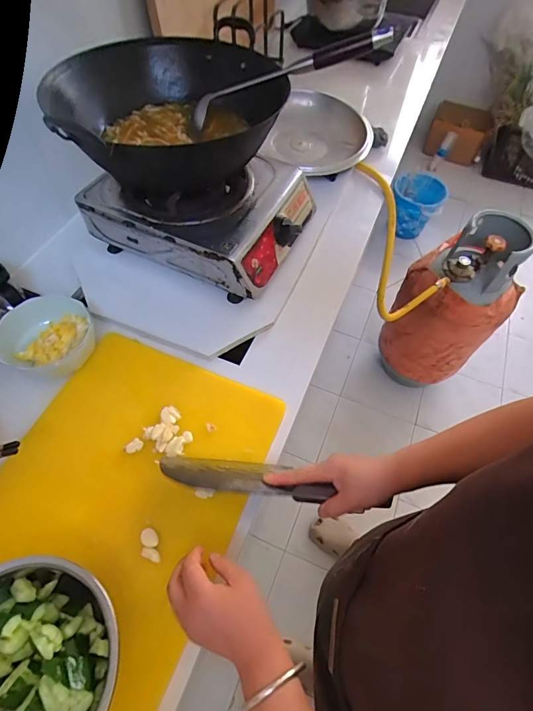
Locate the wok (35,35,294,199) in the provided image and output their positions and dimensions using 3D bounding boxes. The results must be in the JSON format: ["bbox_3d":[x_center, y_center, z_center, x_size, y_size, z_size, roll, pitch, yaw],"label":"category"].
[{"bbox_3d":[-0.137,-0.389,0.628,0.328,0.103,0.336,-34,65,-21],"label":"wok"}]

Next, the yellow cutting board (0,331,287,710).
[{"bbox_3d":[-0.202,0.191,0.523,0.320,0.025,0.447,23,62,8],"label":"yellow cutting board"}]

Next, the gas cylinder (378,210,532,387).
[{"bbox_3d":[0.593,-0.134,1.321,0.311,0.648,0.270,33,62,17],"label":"gas cylinder"}]

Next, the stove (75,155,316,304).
[{"bbox_3d":[-0.113,-0.283,0.752,0.358,0.117,0.285,23,60,12],"label":"stove"}]

